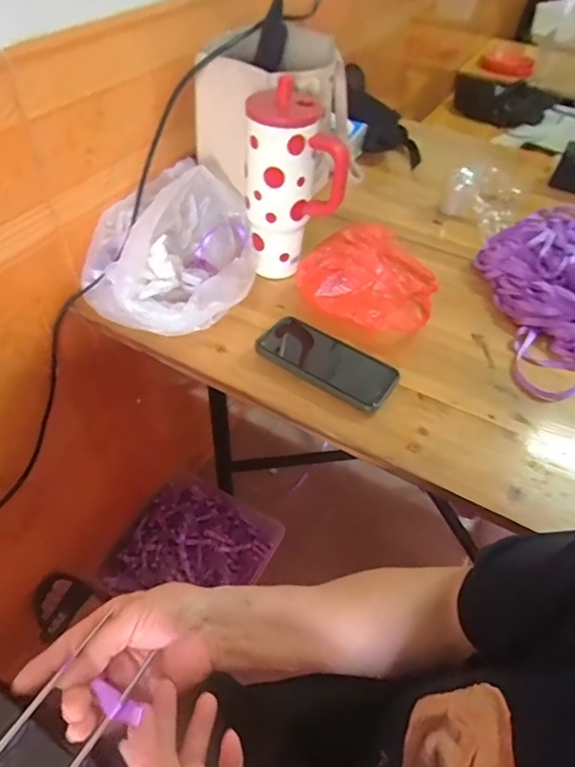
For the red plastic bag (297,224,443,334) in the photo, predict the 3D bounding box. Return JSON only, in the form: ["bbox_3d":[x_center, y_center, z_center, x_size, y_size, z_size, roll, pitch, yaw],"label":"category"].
[{"bbox_3d":[0.121,-0.150,0.673,0.175,0.056,0.193,26,52,18],"label":"red plastic bag"}]

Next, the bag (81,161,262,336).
[{"bbox_3d":[-0.142,-0.173,0.639,0.211,0.106,0.255,14,49,7],"label":"bag"}]

